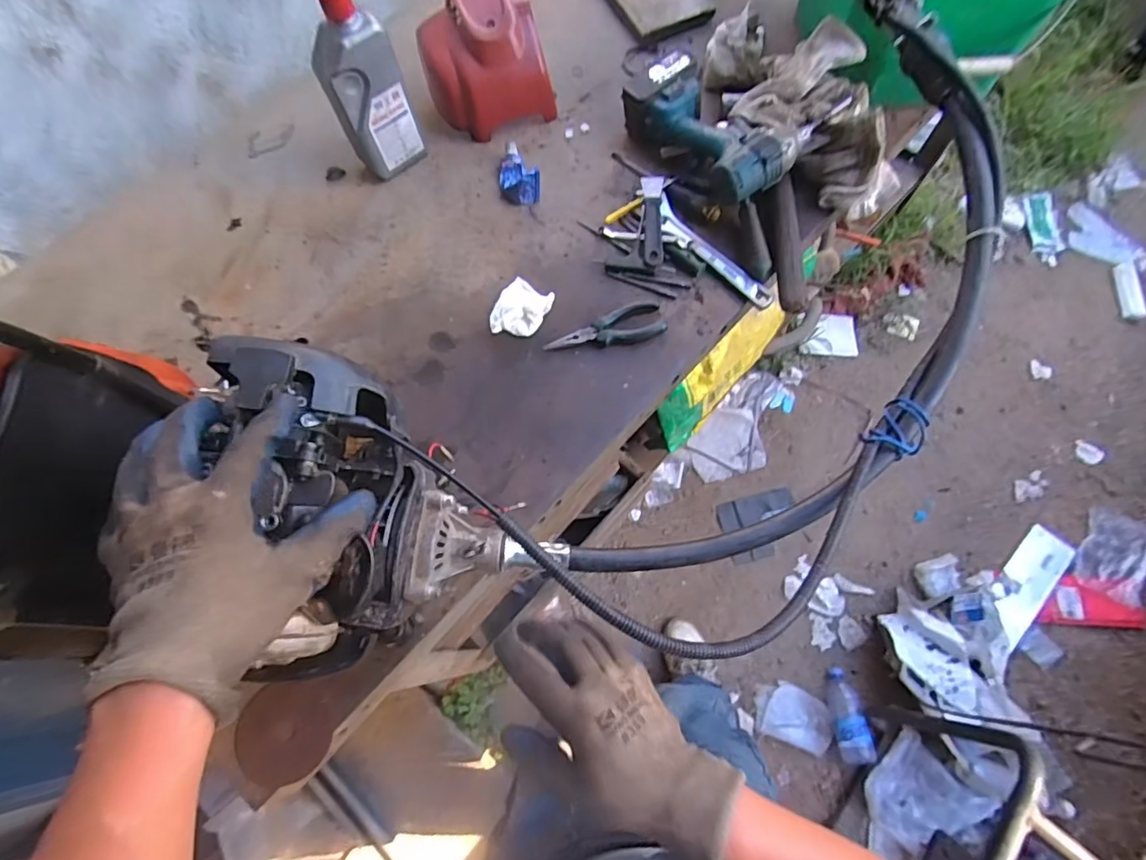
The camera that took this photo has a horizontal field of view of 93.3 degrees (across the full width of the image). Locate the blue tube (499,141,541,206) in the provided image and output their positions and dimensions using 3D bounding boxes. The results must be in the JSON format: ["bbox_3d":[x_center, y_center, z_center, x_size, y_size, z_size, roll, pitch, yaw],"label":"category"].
[{"bbox_3d":[-0.083,-0.376,0.787,0.055,0.032,0.098,-12,70,-3],"label":"blue tube"}]

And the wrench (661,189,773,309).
[{"bbox_3d":[0.182,-0.238,0.731,0.046,0.016,0.215,-40,74,-12],"label":"wrench"}]

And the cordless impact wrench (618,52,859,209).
[{"bbox_3d":[0.224,-0.444,0.766,0.210,0.085,0.253,-35,73,-11],"label":"cordless impact wrench"}]

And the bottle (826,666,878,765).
[{"bbox_3d":[0.622,0.642,1.222,0.063,0.057,0.191,-2,54,1],"label":"bottle"}]

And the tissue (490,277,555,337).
[{"bbox_3d":[-0.066,-0.159,0.707,0.068,0.026,0.092,17,72,7],"label":"tissue"}]

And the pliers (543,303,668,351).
[{"bbox_3d":[0.041,-0.127,0.690,0.152,0.019,0.050,-14,70,-4],"label":"pliers"}]

